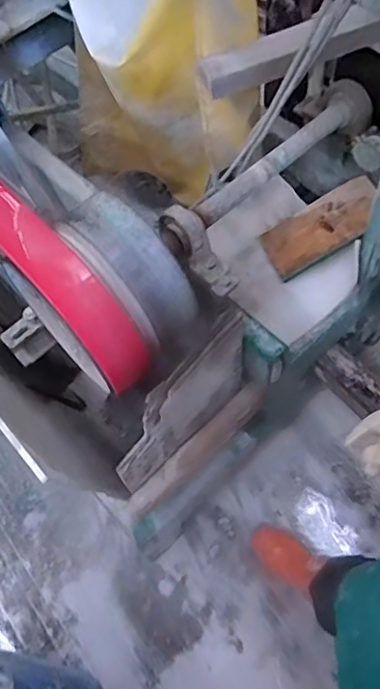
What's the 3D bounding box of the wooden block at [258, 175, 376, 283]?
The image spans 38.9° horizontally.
[{"bbox_3d":[0.266,-0.238,1.092,0.240,0.020,0.118,-31,67,13],"label":"wooden block"}]

